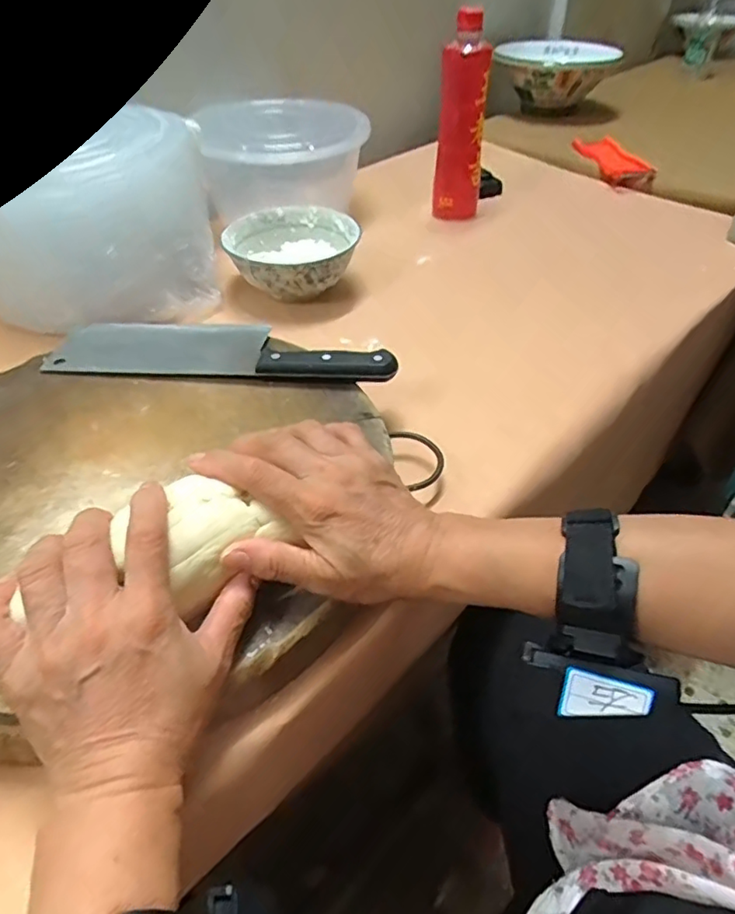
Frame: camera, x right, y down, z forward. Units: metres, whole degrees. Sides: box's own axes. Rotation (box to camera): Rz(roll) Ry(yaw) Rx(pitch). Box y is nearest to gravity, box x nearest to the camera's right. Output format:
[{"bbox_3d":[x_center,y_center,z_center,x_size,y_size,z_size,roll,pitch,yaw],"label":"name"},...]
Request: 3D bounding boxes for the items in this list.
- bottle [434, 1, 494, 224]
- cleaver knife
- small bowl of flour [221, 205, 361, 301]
[{"bbox_3d":[0.121,-0.427,0.755,0.057,0.226,0.046,-1,43,1],"label":"bottle"},{"bbox_3d":[-0.124,-0.092,0.499,0.291,0.018,0.072,3,43,5],"label":"cleaver knife"},{"bbox_3d":[-0.084,-0.220,0.662,0.136,0.065,0.142,-1,43,1],"label":"small bowl of flour"}]

